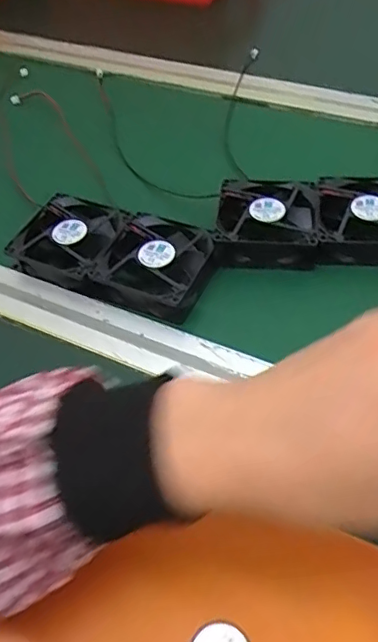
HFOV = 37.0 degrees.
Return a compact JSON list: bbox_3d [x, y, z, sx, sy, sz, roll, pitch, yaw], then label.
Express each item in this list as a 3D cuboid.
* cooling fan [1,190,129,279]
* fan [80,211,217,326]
[{"bbox_3d":[-0.095,-0.067,0.464,0.077,0.024,0.087,20,55,21],"label":"cooling fan"},{"bbox_3d":[-0.025,-0.044,0.438,0.080,0.021,0.081,23,56,24],"label":"fan"}]

